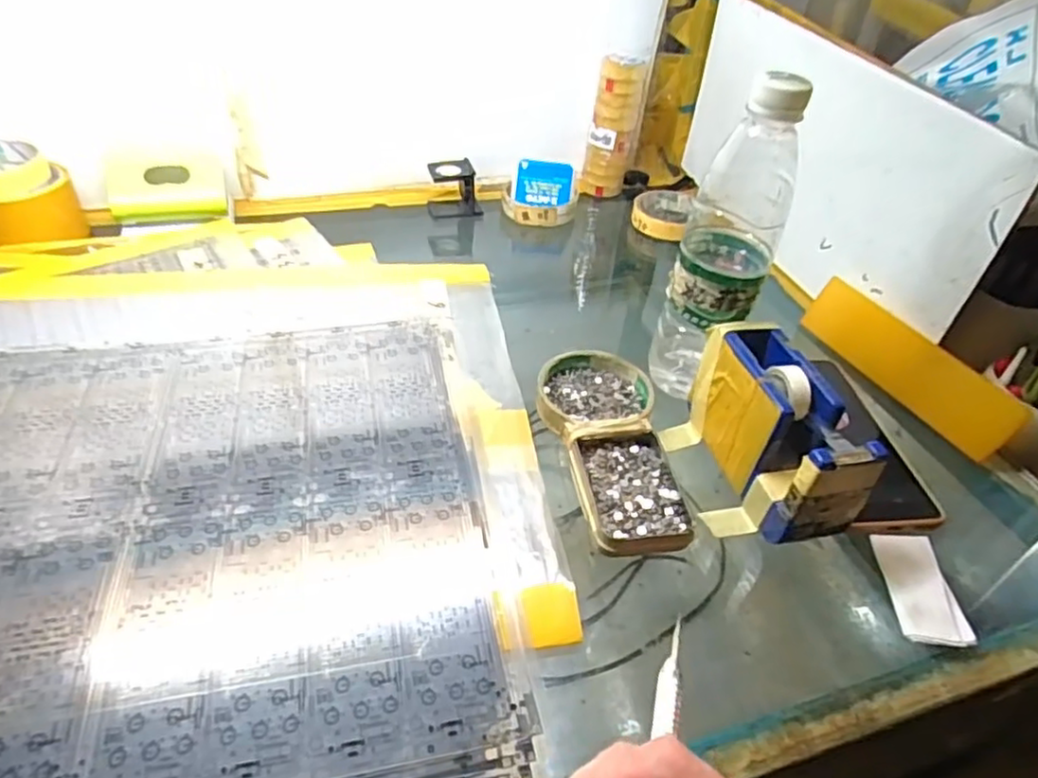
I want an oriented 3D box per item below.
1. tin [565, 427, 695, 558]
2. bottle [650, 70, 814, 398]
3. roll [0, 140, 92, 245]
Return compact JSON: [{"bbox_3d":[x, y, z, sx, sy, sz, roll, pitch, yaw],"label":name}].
[{"bbox_3d":[0.070,0.063,0.410,0.062,0.013,0.092,-2,41,-9],"label":"tin"},{"bbox_3d":[0.141,-0.096,0.441,0.058,0.215,0.066,20,42,16],"label":"bottle"},{"bbox_3d":[-0.457,-0.178,0.586,0.092,0.064,0.092,-24,49,-30],"label":"roll"}]

